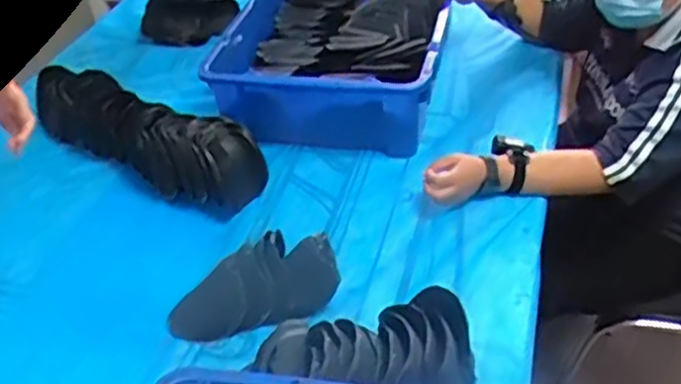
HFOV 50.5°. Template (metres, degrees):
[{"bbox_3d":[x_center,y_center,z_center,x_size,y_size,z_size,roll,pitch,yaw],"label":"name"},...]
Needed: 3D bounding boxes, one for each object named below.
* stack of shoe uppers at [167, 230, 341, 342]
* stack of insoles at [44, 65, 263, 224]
[{"bbox_3d":[-0.128,0.158,1.065,0.254,0.141,0.072,-16,39,-11],"label":"stack of shoe uppers"},{"bbox_3d":[-0.410,-0.131,1.434,0.601,0.141,0.131,23,47,33],"label":"stack of insoles"}]

